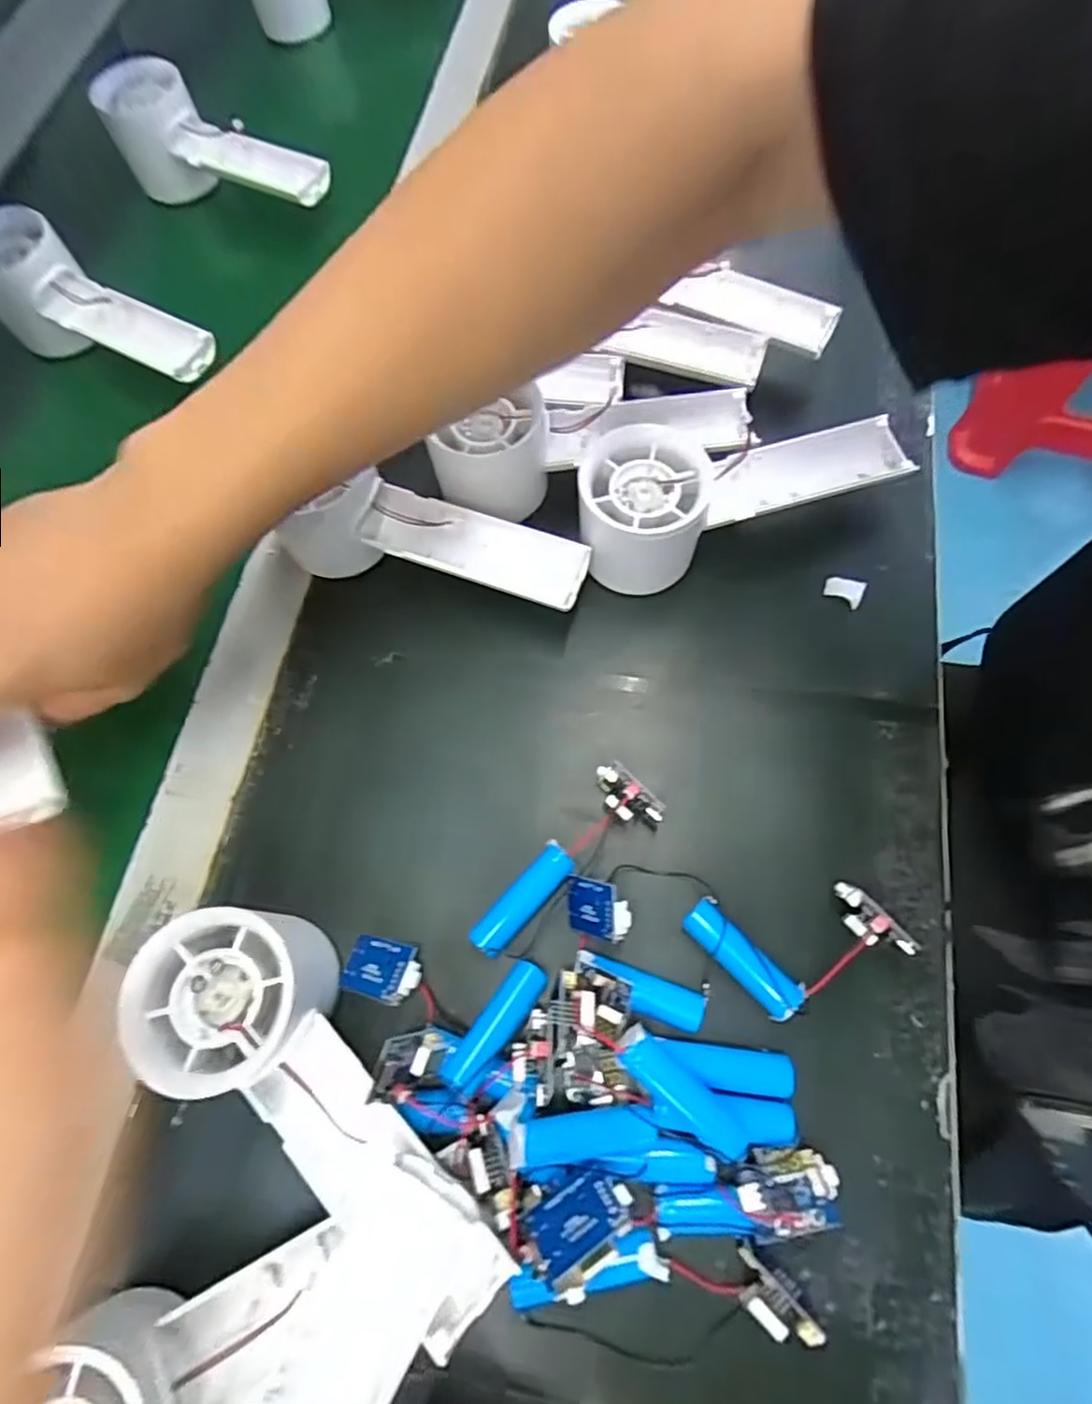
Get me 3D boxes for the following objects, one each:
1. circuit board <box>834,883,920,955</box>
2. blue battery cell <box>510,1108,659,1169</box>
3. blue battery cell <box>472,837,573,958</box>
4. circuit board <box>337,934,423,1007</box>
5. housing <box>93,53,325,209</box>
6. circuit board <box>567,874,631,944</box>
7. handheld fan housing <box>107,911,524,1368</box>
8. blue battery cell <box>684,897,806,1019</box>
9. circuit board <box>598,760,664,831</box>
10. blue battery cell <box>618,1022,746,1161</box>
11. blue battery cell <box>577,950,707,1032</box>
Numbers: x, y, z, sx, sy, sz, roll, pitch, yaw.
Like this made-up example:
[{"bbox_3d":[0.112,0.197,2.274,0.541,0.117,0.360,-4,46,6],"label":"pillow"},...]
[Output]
[{"bbox_3d":[0.124,0.086,0.255,0.011,0.022,0.033,-39,72,-11],"label":"circuit board"},{"bbox_3d":[0.012,0.145,0.222,0.049,0.011,0.012,4,68,-15],"label":"blue battery cell"},{"bbox_3d":[-0.009,0.082,0.271,0.015,0.018,0.050,39,76,16],"label":"blue battery cell"},{"bbox_3d":[-0.064,0.105,0.258,0.033,0.004,0.022,0,55,27],"label":"circuit board"},{"bbox_3d":[-0.217,-0.352,0.431,0.155,0.070,0.050,30,73,13],"label":"housing"},{"bbox_3d":[0.020,0.080,0.257,0.004,0.032,0.022,3,84,-38],"label":"circuit board"},{"bbox_3d":[-0.076,0.138,0.226,0.061,0.051,0.154,-40,72,-11],"label":"handheld fan housing"},{"bbox_3d":[0.076,0.099,0.257,0.050,0.013,0.016,41,76,16],"label":"blue battery cell"},{"bbox_3d":[0.034,0.041,0.278,0.015,0.019,0.033,-42,73,-12],"label":"circuit board"},{"bbox_3d":[0.047,0.135,0.229,0.050,0.019,0.014,40,76,16],"label":"blue battery cell"},{"bbox_3d":[0.036,0.113,0.258,0.050,0.017,0.015,17,71,9],"label":"blue battery cell"}]

